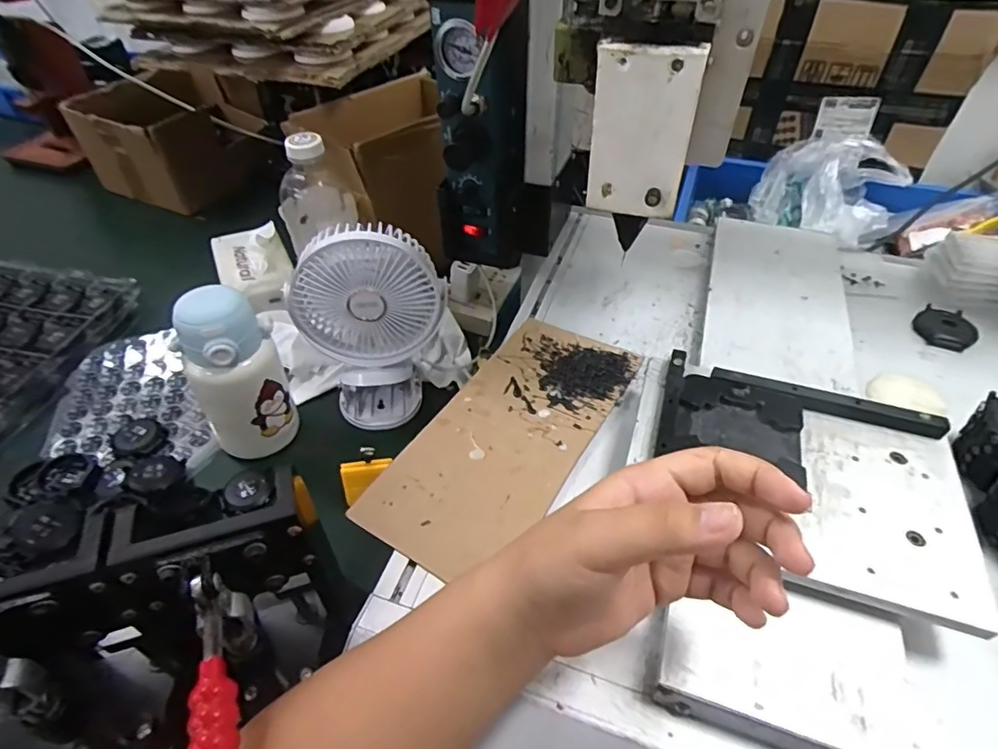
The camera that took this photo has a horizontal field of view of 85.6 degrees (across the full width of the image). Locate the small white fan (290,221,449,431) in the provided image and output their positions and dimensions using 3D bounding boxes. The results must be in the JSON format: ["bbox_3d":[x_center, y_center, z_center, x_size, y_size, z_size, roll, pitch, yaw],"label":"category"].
[{"bbox_3d":[-0.129,-0.049,0.569,0.151,0.197,0.090,-18,49,-16],"label":"small white fan"}]

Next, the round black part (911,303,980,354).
[{"bbox_3d":[0.410,-0.043,0.494,0.048,0.009,0.054,32,54,27],"label":"round black part"}]

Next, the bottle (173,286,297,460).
[{"bbox_3d":[-0.253,0.001,0.527,0.076,0.172,0.064,-13,48,-12],"label":"bottle"}]

